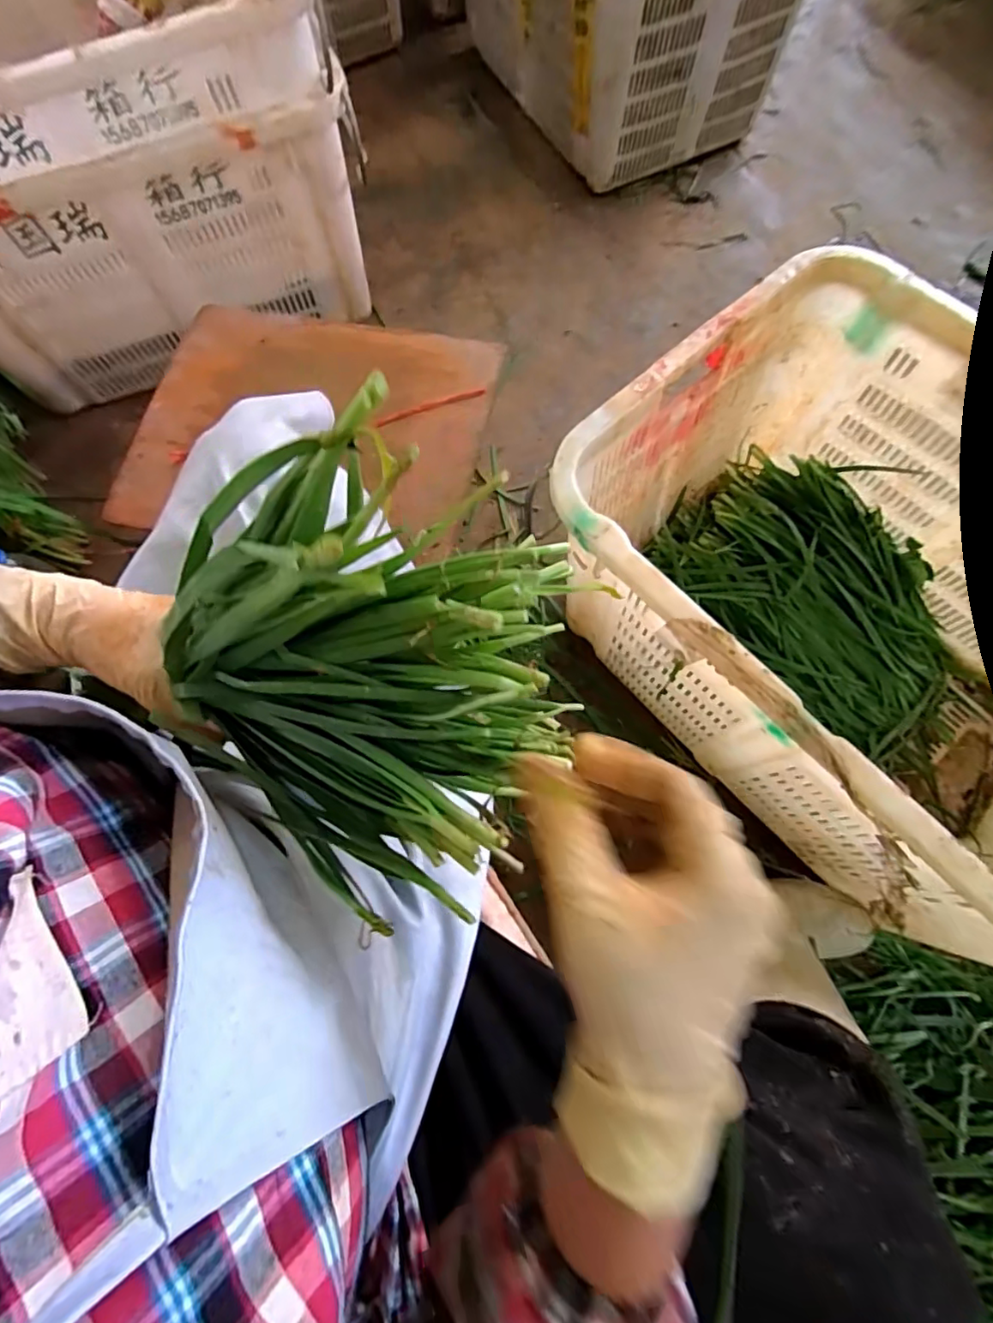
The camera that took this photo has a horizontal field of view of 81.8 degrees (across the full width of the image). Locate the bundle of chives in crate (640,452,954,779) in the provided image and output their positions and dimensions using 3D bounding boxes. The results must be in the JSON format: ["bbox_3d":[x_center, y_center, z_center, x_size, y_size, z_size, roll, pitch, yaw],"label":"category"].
[{"bbox_3d":[0.444,-0.083,0.785,0.254,0.086,0.460,-37,79,-11],"label":"bundle of chives in crate"}]

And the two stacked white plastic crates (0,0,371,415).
[{"bbox_3d":[-0.591,-0.768,0.846,0.646,0.400,0.474,-24,77,-8],"label":"two stacked white plastic crates"}]

